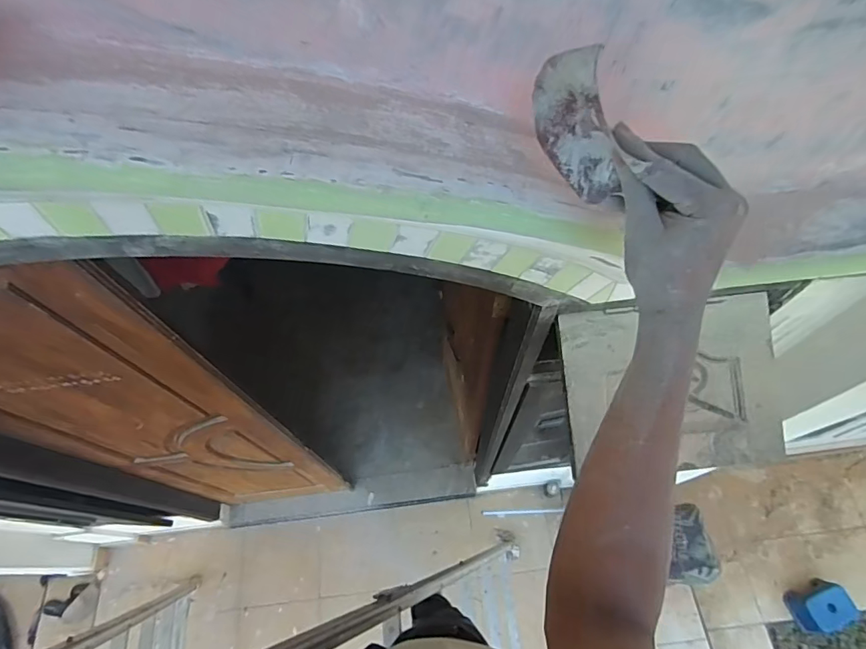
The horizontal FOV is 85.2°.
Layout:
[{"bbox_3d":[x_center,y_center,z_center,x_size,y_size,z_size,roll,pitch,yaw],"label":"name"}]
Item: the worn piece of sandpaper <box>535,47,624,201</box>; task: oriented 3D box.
[{"bbox_3d":[0.110,-0.155,0.348,0.033,0.093,0.092,-30,65,-13],"label":"worn piece of sandpaper"}]

